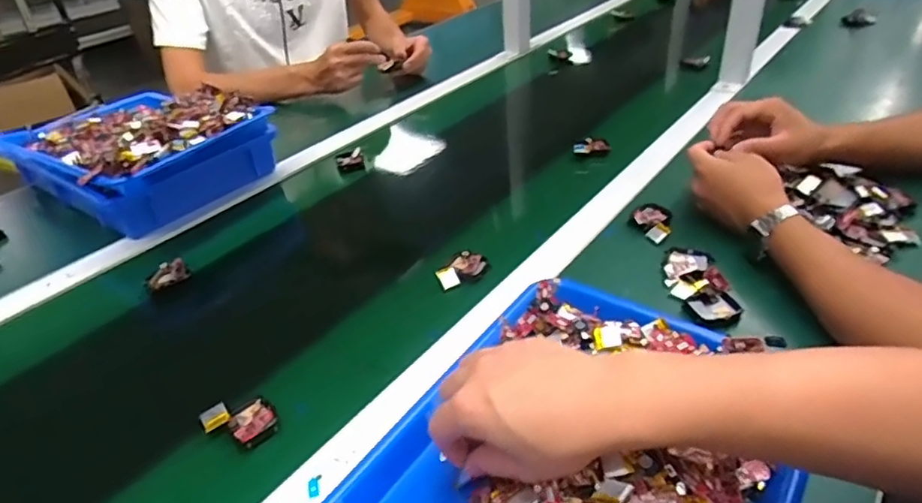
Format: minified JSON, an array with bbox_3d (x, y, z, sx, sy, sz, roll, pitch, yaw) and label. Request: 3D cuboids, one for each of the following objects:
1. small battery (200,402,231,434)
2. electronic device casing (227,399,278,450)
[{"bbox_3d":[-0.198,0.133,0.477,0.021,0.006,0.019,-28,42,-31],"label":"small battery"},{"bbox_3d":[-0.165,0.139,0.477,0.035,0.013,0.034,-28,42,-31],"label":"electronic device casing"}]

